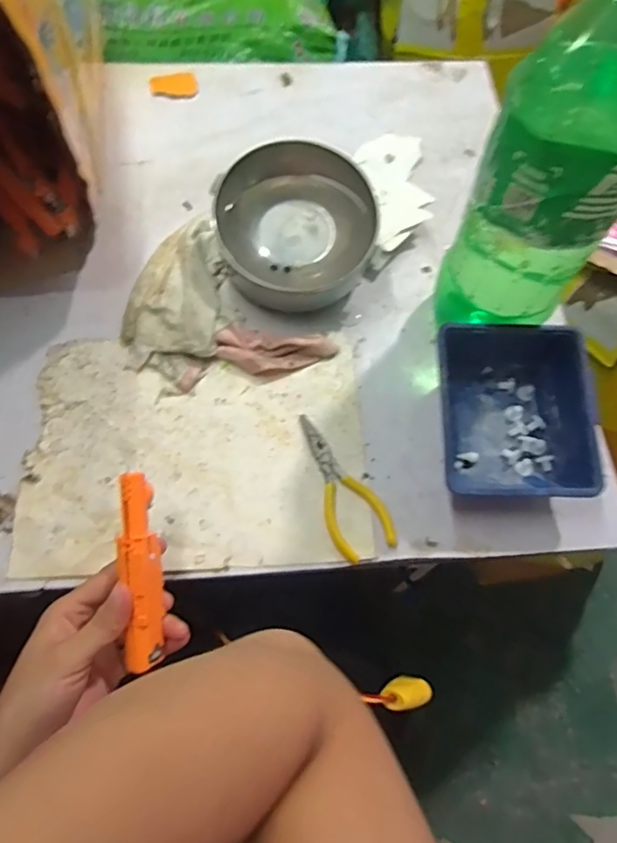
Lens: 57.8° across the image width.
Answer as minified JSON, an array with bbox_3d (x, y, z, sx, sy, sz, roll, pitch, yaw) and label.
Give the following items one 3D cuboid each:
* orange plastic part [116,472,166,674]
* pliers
[{"bbox_3d":[-0.105,0.091,0.351,0.023,0.016,0.115,-5,82,-3],"label":"orange plastic part"},{"bbox_3d":[0.025,0.050,0.463,0.048,0.008,0.130,-21,67,-10],"label":"pliers"}]

